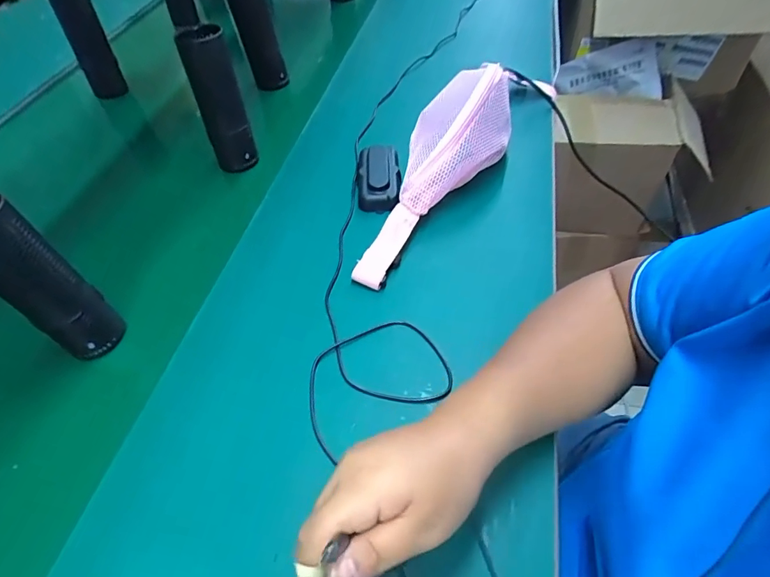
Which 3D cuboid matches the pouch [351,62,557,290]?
[{"bbox_3d":[0.061,-0.147,0.533,0.113,0.073,0.345,25,70,21],"label":"pouch"}]

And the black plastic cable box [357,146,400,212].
[{"bbox_3d":[-0.008,-0.138,0.576,0.051,0.023,0.103,-3,51,0],"label":"black plastic cable box"}]

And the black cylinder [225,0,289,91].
[{"bbox_3d":[-0.196,-0.389,0.712,0.062,0.176,0.048,-15,52,-10],"label":"black cylinder"}]

